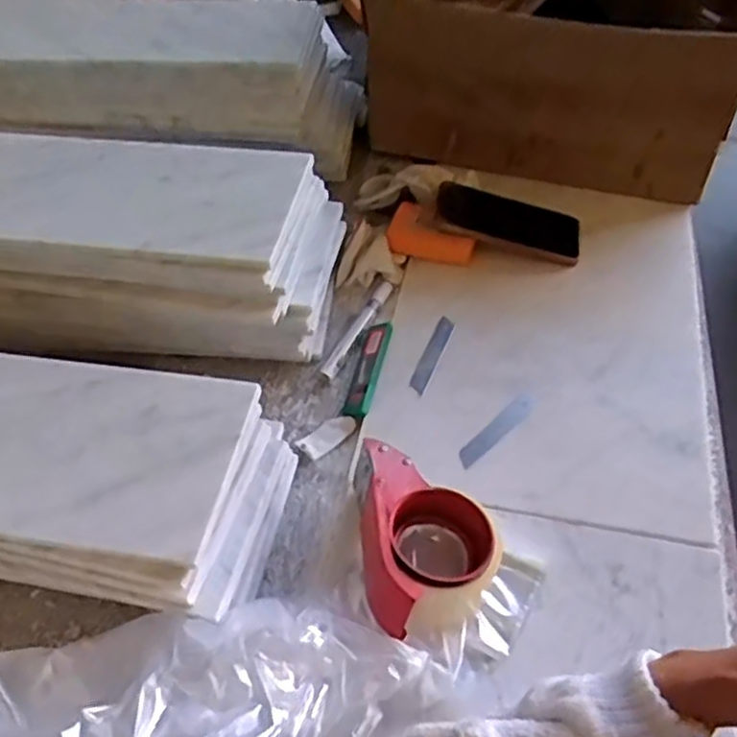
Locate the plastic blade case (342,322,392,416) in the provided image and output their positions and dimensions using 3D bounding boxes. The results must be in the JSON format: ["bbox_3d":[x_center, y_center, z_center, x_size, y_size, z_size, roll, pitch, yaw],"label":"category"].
[{"bbox_3d":[0.000,0.000,0.726,0.025,0.010,0.108,9,53,10],"label":"plastic blade case"}]

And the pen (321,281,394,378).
[{"bbox_3d":[-0.011,-0.041,0.765,0.021,0.015,0.128,21,56,19],"label":"pen"}]

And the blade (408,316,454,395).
[{"bbox_3d":[0.063,-0.014,0.740,0.018,0.005,0.096,14,51,18],"label":"blade"}]

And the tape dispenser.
[{"bbox_3d":[0.047,0.126,0.573,0.106,0.071,0.148,-3,51,1],"label":"tape dispenser"}]

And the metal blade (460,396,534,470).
[{"bbox_3d":[0.116,0.055,0.673,0.020,0.004,0.098,32,56,33],"label":"metal blade"}]

